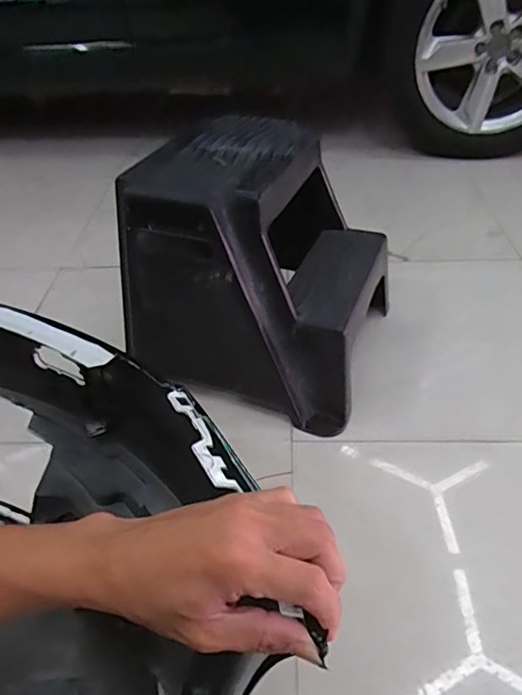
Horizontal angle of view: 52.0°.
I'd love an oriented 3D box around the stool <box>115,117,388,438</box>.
[{"bbox_3d":[-0.003,-0.151,1.007,0.429,0.406,0.399,10,43,14],"label":"stool"}]

